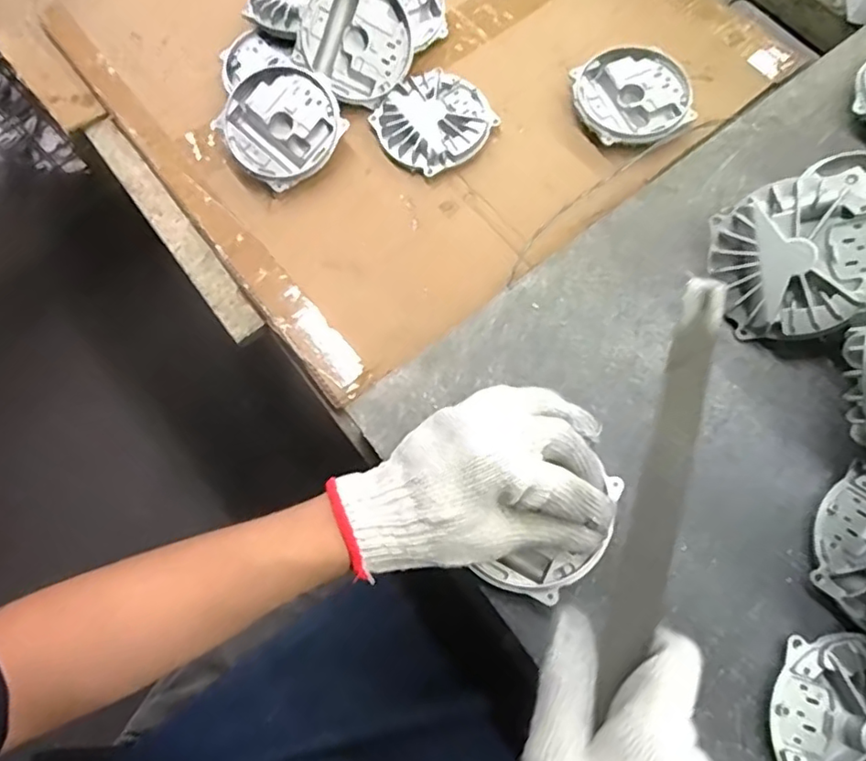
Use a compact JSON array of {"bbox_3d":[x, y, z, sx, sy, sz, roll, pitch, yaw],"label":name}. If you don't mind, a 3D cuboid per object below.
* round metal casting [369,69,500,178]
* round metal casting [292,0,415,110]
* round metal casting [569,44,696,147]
[{"bbox_3d":[0.001,-0.254,0.588,0.103,0.025,0.108,-1,71,2],"label":"round metal casting"},{"bbox_3d":[-0.071,-0.334,0.588,0.104,0.024,0.111,-5,111,-14],"label":"round metal casting"},{"bbox_3d":[0.191,-0.274,0.587,0.107,0.023,0.112,-1,71,2],"label":"round metal casting"}]

